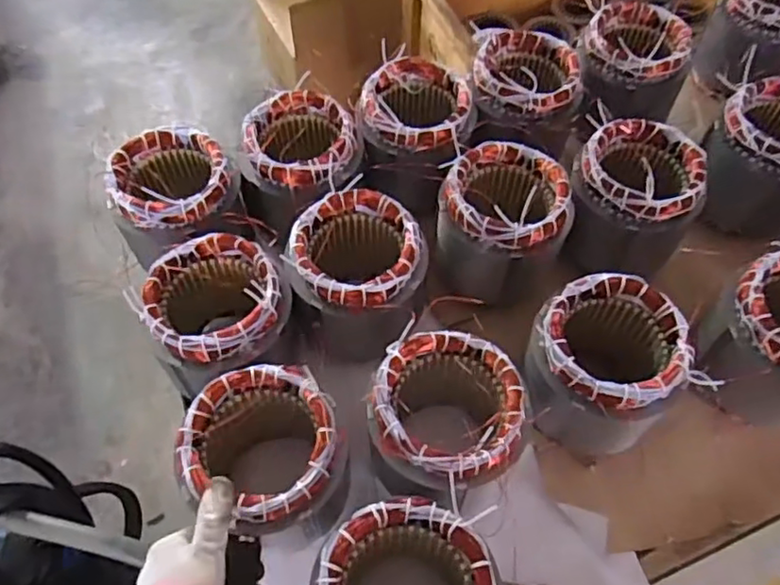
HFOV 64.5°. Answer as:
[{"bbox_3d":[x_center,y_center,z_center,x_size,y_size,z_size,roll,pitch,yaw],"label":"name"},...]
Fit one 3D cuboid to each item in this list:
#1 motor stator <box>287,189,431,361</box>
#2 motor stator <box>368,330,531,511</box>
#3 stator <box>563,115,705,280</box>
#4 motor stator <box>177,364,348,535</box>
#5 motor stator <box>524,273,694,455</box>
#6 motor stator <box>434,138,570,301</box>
[{"bbox_3d":[-0.036,-0.014,0.710,0.147,0.141,0.148,1,60,-2],"label":"motor stator"},{"bbox_3d":[0.052,0.137,0.629,0.140,0.162,0.140,1,60,-2],"label":"motor stator"},{"bbox_3d":[0.301,-0.124,0.761,0.153,0.139,0.149,33,64,16],"label":"stator"},{"bbox_3d":[-0.118,0.164,0.607,0.136,0.143,0.142,1,60,-2],"label":"motor stator"},{"bbox_3d":[0.219,0.083,0.662,0.135,0.156,0.145,1,60,-2],"label":"motor stator"},{"bbox_3d":[0.132,-0.084,0.741,0.146,0.120,0.158,1,60,-2],"label":"motor stator"}]

